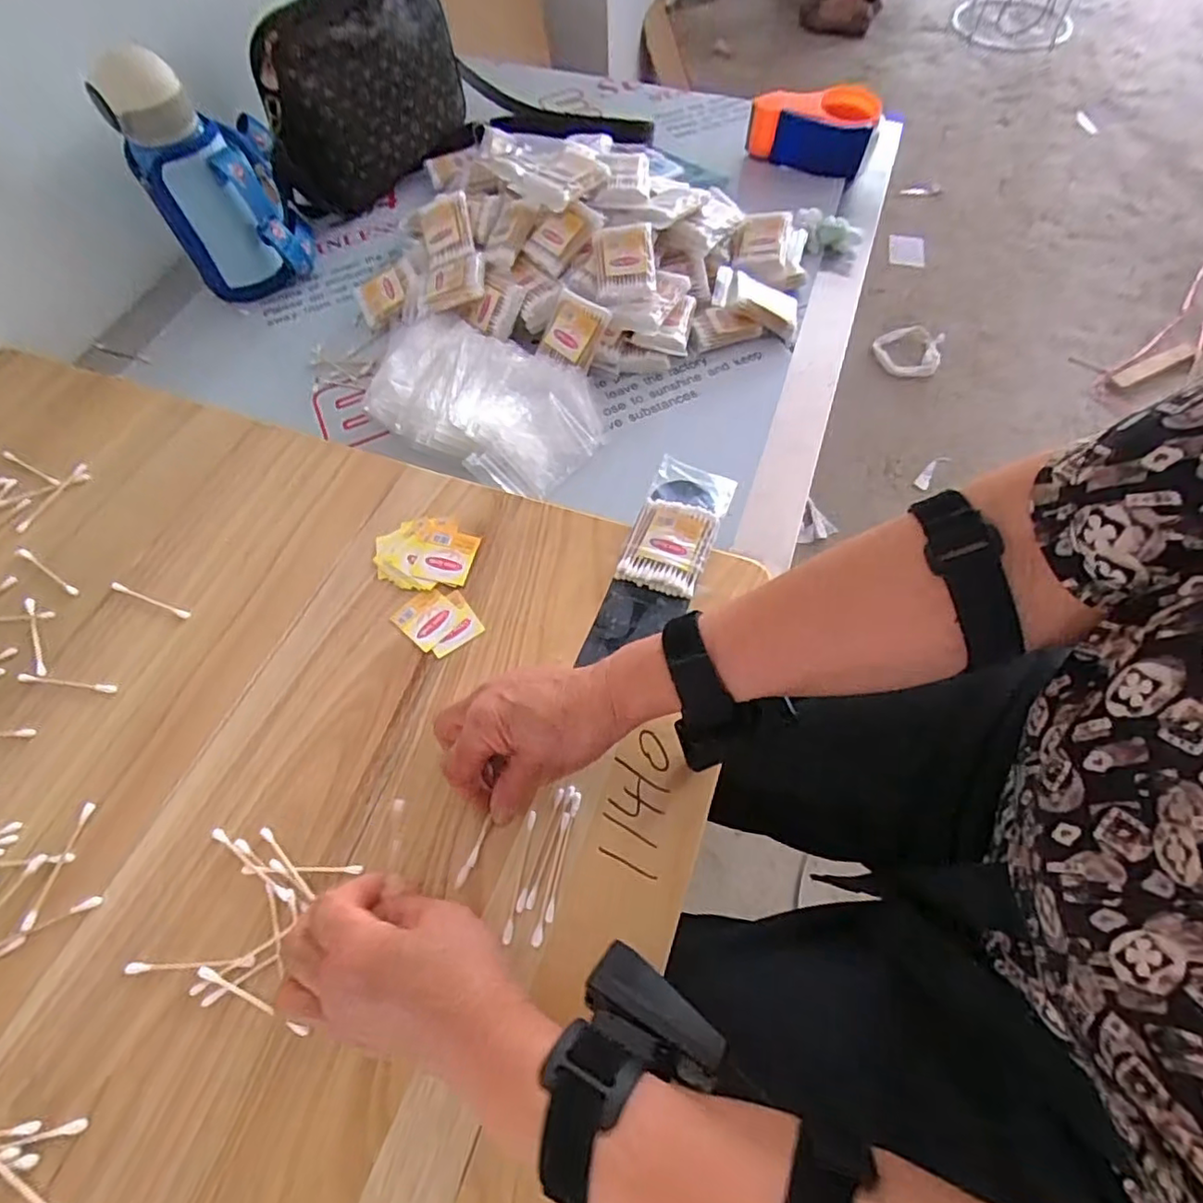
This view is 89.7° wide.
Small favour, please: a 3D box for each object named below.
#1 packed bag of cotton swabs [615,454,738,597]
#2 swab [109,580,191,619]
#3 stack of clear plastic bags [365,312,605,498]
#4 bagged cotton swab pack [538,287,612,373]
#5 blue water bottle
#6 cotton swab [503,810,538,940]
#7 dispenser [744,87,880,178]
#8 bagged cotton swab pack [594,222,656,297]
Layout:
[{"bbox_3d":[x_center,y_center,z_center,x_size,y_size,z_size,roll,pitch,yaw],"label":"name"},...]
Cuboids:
[{"bbox_3d":[0.059,-0.059,0.473,0.061,0.014,0.115,19,63,10],"label":"packed bag of cotton swabs"},{"bbox_3d":[-0.342,-0.002,0.457,0.073,0.004,0.007,19,63,11],"label":"swab"},{"bbox_3d":[-0.120,-0.191,0.588,0.235,0.045,0.153,23,66,13],"label":"stack of clear plastic bags"},{"bbox_3d":[-0.027,-0.268,0.599,0.053,0.012,0.067,24,101,0],"label":"bagged cotton swab pack"},{"bbox_3d":[-0.402,-0.442,0.632,0.132,0.218,0.108,-27,65,-11],"label":"blue water bottle"},{"bbox_3d":[-0.048,0.161,0.358,0.005,0.004,0.073,8,61,5],"label":"cotton swab"},{"bbox_3d":[0.268,-0.609,0.775,0.155,0.063,0.131,13,64,9],"label":"dispenser"},{"bbox_3d":[0.023,-0.340,0.602,0.059,0.019,0.077,-4,86,2],"label":"bagged cotton swab pack"}]

